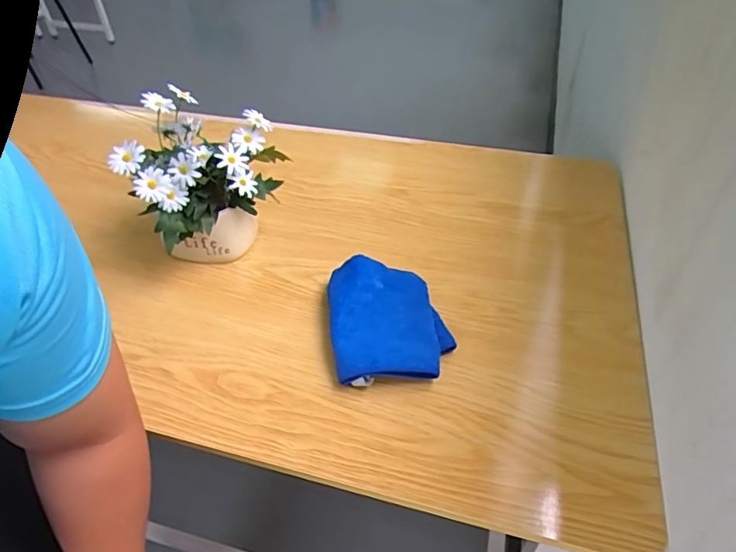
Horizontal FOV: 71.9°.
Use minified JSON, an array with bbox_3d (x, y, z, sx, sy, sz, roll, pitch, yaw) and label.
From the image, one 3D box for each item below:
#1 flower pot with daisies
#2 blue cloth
[{"bbox_3d":[-0.177,-0.102,0.597,0.137,0.181,0.163,1,44,4],"label":"flower pot with daisies"},{"bbox_3d":[0.021,0.045,0.528,0.122,0.048,0.143,-5,44,-3],"label":"blue cloth"}]

